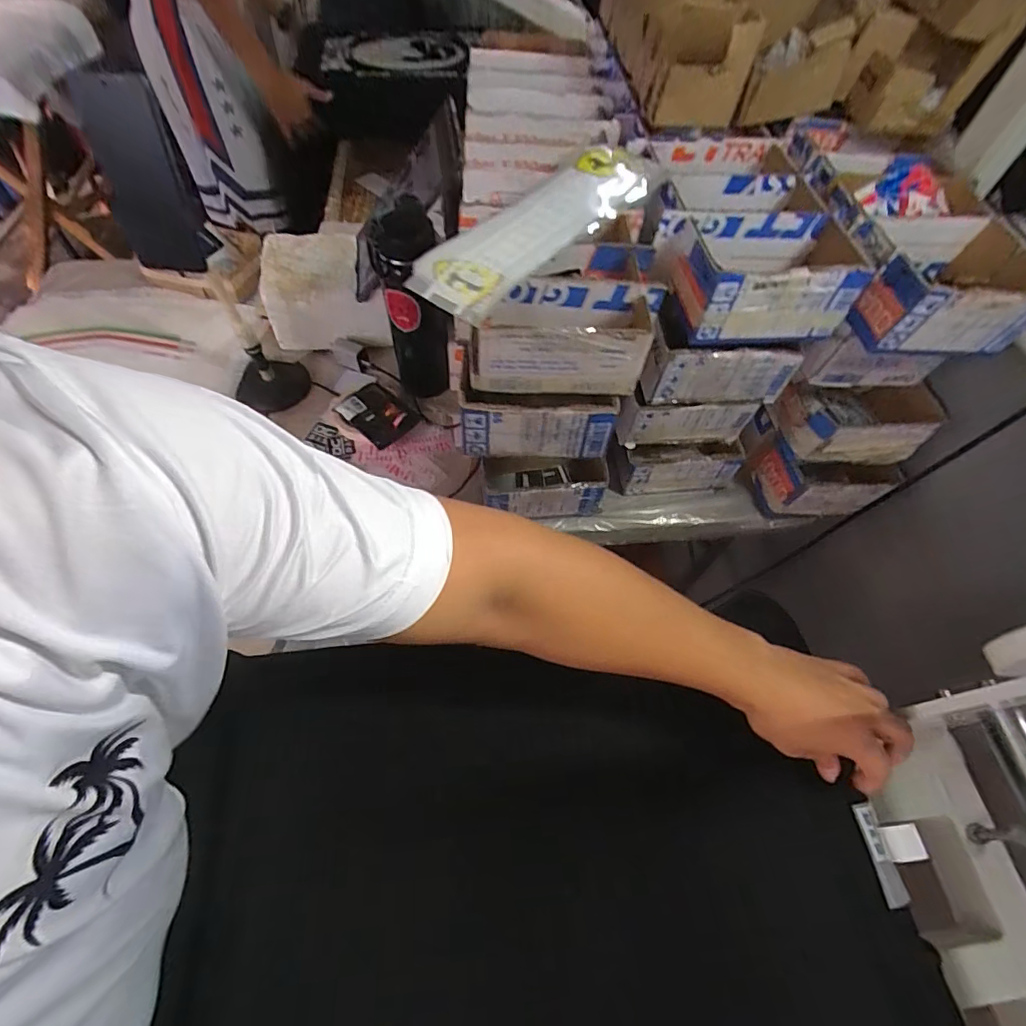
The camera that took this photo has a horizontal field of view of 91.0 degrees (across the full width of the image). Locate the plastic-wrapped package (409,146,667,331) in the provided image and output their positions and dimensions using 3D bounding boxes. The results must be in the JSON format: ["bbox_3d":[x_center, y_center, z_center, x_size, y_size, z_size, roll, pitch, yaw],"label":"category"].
[{"bbox_3d":[0.037,-0.277,0.474,0.082,0.019,0.315,36,65,16],"label":"plastic-wrapped package"}]

